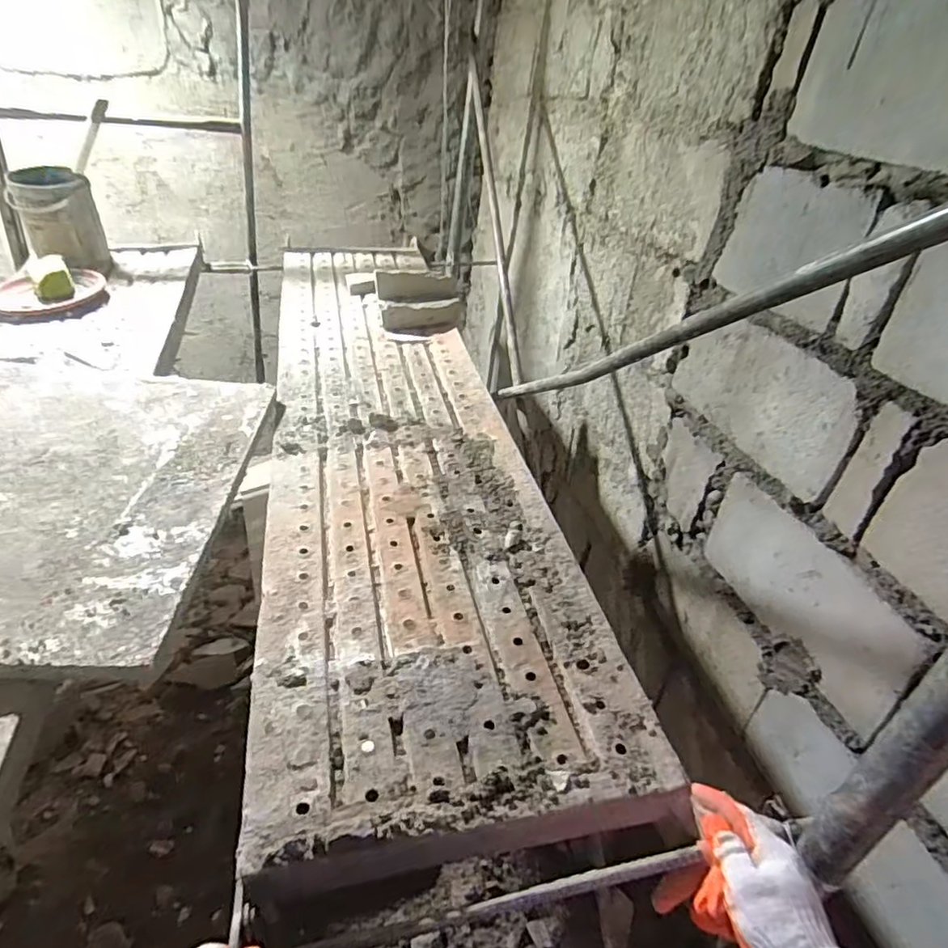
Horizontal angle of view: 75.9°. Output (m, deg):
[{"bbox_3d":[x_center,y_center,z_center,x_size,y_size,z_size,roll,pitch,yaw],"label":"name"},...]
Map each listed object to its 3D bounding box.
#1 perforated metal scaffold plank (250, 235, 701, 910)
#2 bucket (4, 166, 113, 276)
[{"bbox_3d":[-0.174,-0.131,1.132,0.394,0.043,1.579,-3,36,-15],"label":"perforated metal scaffold plank"},{"bbox_3d":[-1.059,-0.641,1.549,0.173,0.230,0.173,-19,41,-35],"label":"bucket"}]

